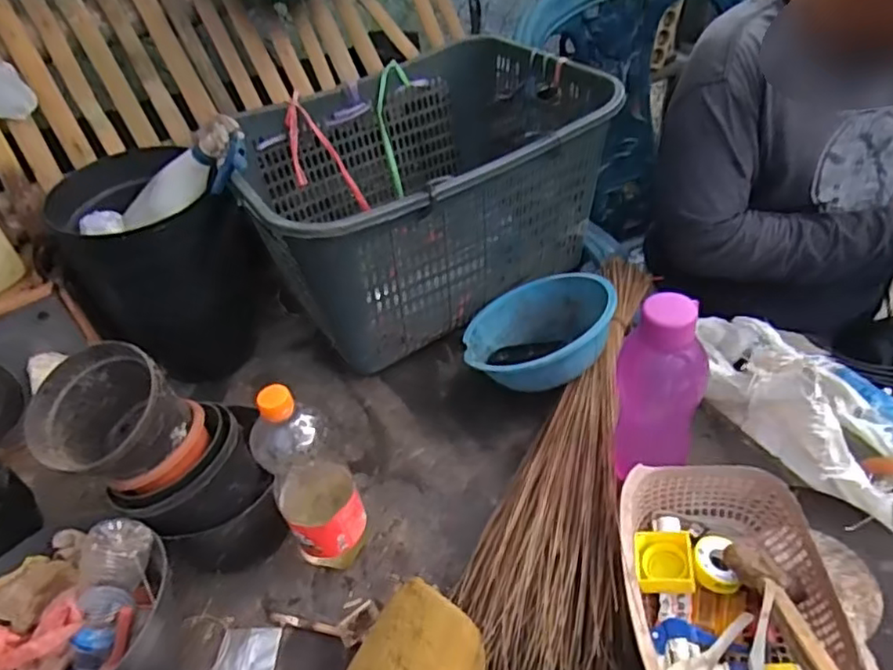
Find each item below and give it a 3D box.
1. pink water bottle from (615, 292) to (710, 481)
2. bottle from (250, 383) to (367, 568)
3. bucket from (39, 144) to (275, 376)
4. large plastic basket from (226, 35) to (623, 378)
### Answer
[{"bbox_3d":[0.219,0.058,0.657,0.073,0.215,0.077,-1,42,1],"label":"pink water bottle"},{"bbox_3d":[-0.140,0.160,0.657,0.080,0.263,0.076,-29,49,-26],"label":"bottle"},{"bbox_3d":[-0.435,-0.104,0.968,0.267,0.275,0.267,-27,48,-25],"label":"bucket"},{"bbox_3d":[-0.055,-0.230,1.011,0.540,0.299,0.416,-25,47,-23],"label":"large plastic basket"}]

